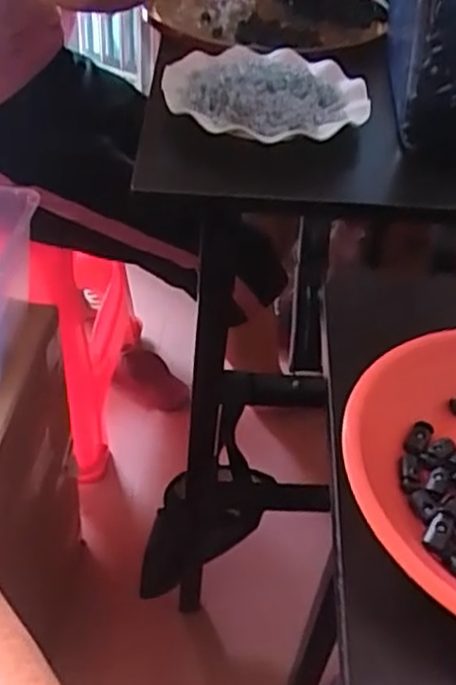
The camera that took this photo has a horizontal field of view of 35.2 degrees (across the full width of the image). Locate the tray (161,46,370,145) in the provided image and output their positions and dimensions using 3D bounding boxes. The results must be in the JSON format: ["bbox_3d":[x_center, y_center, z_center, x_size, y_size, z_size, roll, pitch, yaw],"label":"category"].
[{"bbox_3d":[0.035,-0.239,0.672,0.186,0.034,0.182,2,41,2],"label":"tray"}]

